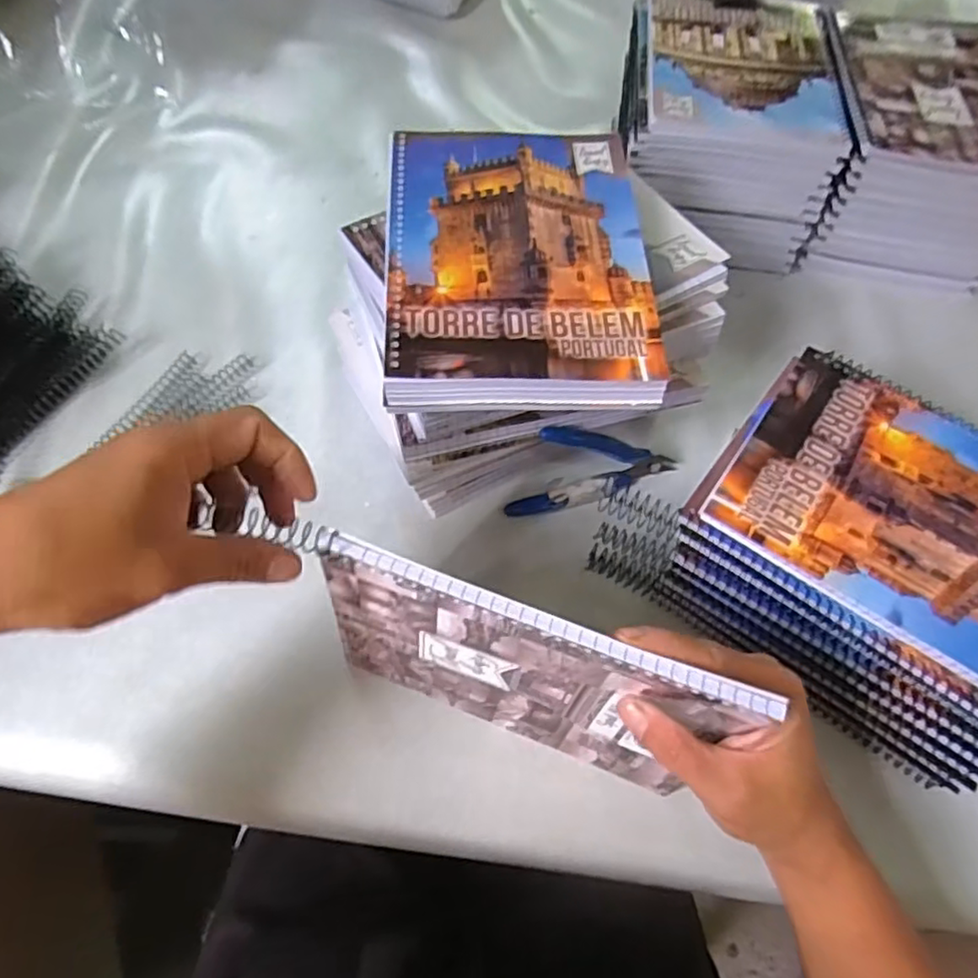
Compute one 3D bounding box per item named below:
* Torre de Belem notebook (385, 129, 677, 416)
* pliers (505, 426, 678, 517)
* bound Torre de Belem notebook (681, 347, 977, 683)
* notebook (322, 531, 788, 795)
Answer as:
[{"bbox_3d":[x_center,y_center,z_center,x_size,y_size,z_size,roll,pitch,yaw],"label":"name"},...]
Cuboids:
[{"bbox_3d":[0.016,-0.135,0.379,0.143,0.018,0.197,-1,62,-4],"label":"Torre de Belem notebook"},{"bbox_3d":[0.072,-0.017,0.425,0.123,0.064,0.029,-11,63,-9],"label":"pliers"},{"bbox_3d":[0.234,0.011,0.359,0.202,0.009,0.147,33,65,14],"label":"bound Torre de Belem notebook"},{"bbox_3d":[0.014,0.093,0.319,0.189,0.143,0.009,19,56,6],"label":"notebook"}]

